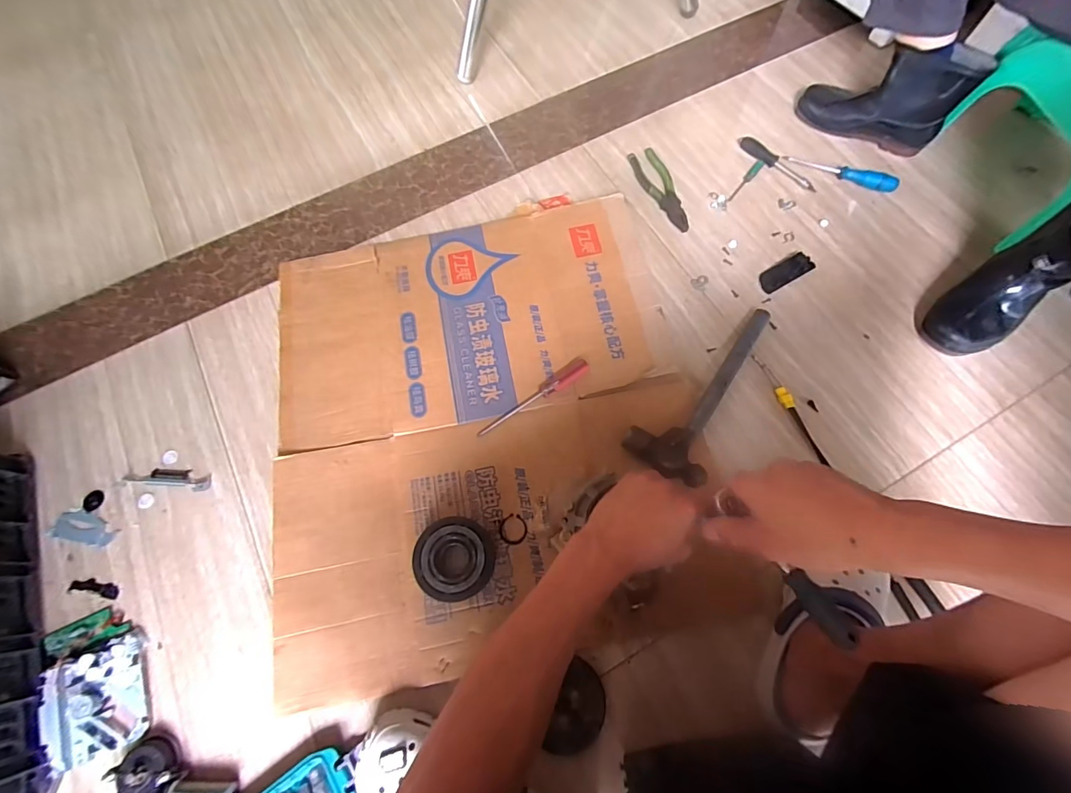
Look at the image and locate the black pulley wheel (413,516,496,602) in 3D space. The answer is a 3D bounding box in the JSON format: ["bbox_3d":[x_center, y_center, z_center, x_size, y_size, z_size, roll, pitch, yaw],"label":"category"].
[{"bbox_3d":[-0.106,0.213,0.596,0.095,0.042,0.099,-1,68,2],"label":"black pulley wheel"}]

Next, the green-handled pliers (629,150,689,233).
[{"bbox_3d":[0.234,-0.394,0.854,0.061,0.016,0.204,-15,69,-4],"label":"green-handled pliers"}]

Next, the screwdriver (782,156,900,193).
[{"bbox_3d":[0.588,-0.435,0.864,0.203,0.025,0.039,30,73,13],"label":"screwdriver"}]

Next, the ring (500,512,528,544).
[{"bbox_3d":[-0.030,0.185,0.627,0.038,0.004,0.041,-1,68,2],"label":"ring"}]

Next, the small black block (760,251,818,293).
[{"bbox_3d":[0.436,-0.218,0.783,0.099,0.017,0.040,-27,70,-8],"label":"small black block"}]

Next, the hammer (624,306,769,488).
[{"bbox_3d":[0.250,-0.028,0.685,0.118,0.053,0.332,27,72,12],"label":"hammer"}]

